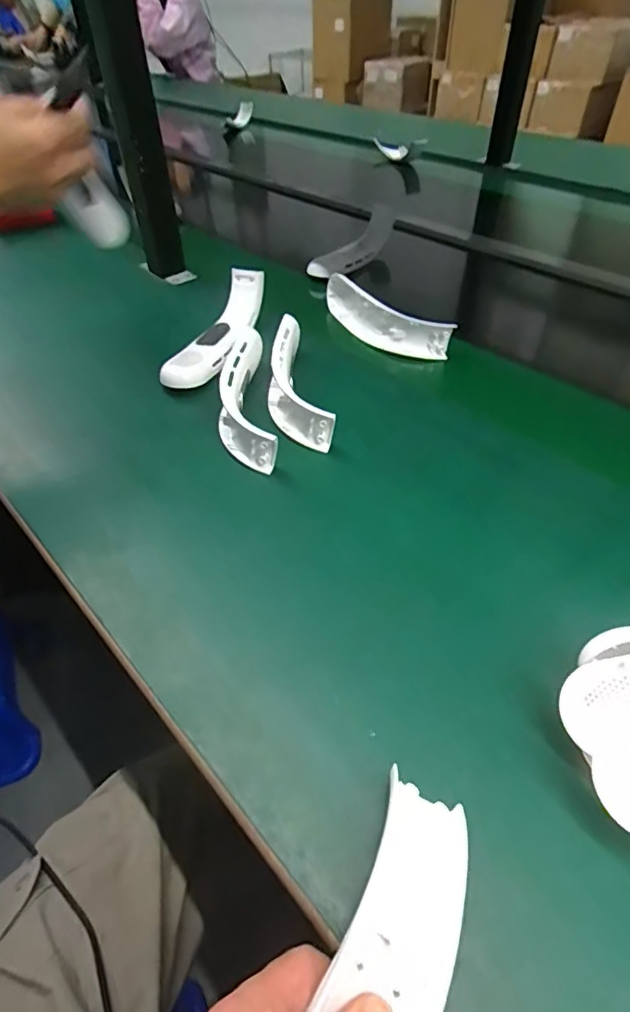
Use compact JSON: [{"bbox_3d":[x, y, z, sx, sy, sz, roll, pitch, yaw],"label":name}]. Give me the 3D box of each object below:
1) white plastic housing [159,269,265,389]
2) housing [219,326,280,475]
[{"bbox_3d":[-0.119,-0.207,0.618,0.067,0.062,0.193,8,46,12],"label":"white plastic housing"},{"bbox_3d":[-0.072,-0.113,0.516,0.054,0.050,0.188,-8,45,-4],"label":"housing"}]

